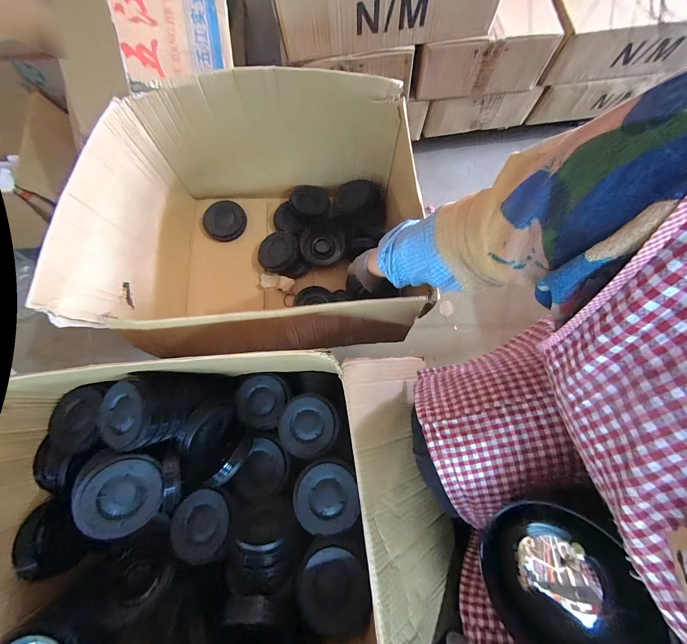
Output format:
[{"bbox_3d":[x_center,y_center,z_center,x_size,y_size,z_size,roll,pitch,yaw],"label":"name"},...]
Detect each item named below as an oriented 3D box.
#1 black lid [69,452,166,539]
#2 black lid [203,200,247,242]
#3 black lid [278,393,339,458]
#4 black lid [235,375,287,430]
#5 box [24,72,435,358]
[{"bbox_3d":[-0.369,0.285,0.490,0.125,0.017,0.116,19,61,-39],"label":"black lid"},{"bbox_3d":[-0.345,-0.295,0.858,0.117,0.016,0.113,-11,94,-10],"label":"black lid"},{"bbox_3d":[-0.074,0.209,0.598,0.125,0.016,0.117,-4,74,12],"label":"black lid"},{"bbox_3d":[-0.181,0.173,0.644,0.101,0.014,0.108,5,67,-13],"label":"black lid"},{"bbox_3d":[-0.209,-0.213,0.720,0.686,0.394,0.528,0,75,1],"label":"box"}]

